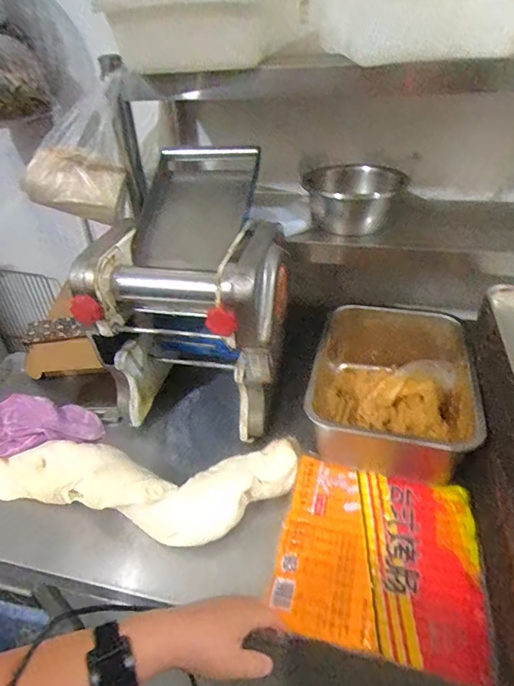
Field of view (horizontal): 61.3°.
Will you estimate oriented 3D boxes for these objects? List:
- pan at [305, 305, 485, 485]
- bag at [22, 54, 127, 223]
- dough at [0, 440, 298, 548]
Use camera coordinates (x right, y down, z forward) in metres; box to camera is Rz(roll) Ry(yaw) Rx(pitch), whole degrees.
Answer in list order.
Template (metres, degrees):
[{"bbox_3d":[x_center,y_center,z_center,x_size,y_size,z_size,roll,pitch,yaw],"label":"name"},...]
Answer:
[{"bbox_3d":[0.236,0.090,0.794,0.255,0.138,0.366,5,38,12],"label":"pan"},{"bbox_3d":[-0.307,-0.334,0.753,0.210,0.216,0.100,-20,40,-20],"label":"bag"},{"bbox_3d":[-0.228,0.231,0.698,0.577,0.068,0.156,-1,37,3],"label":"dough"}]

